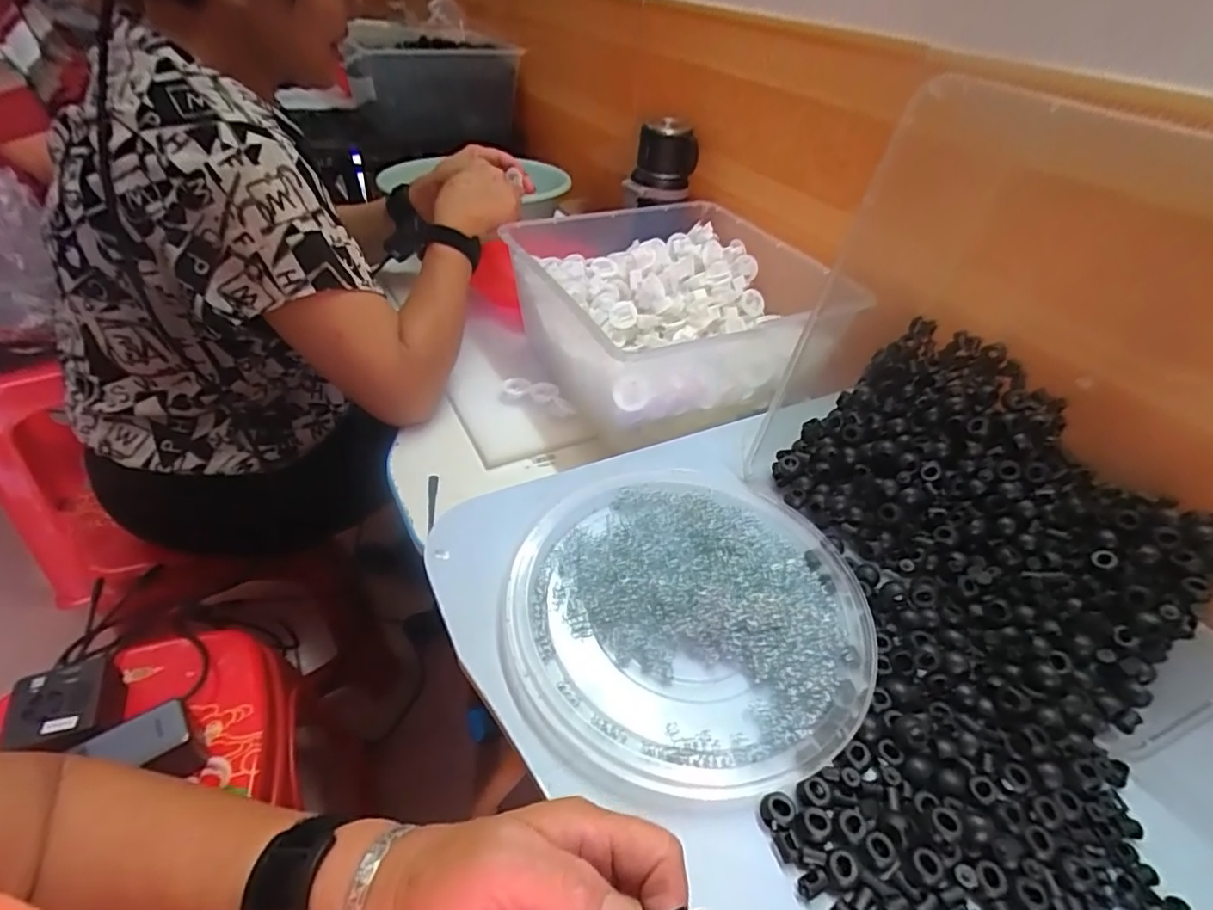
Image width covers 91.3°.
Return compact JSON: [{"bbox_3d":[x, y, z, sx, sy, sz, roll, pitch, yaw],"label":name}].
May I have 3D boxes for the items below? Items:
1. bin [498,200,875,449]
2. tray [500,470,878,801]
[{"bbox_3d":[0.070,-0.161,0.679,0.285,0.132,0.310,-17,46,-22],"label":"bin"},{"bbox_3d":[0.055,0.095,0.391,0.234,0.018,0.225,2,41,-2],"label":"tray"}]

